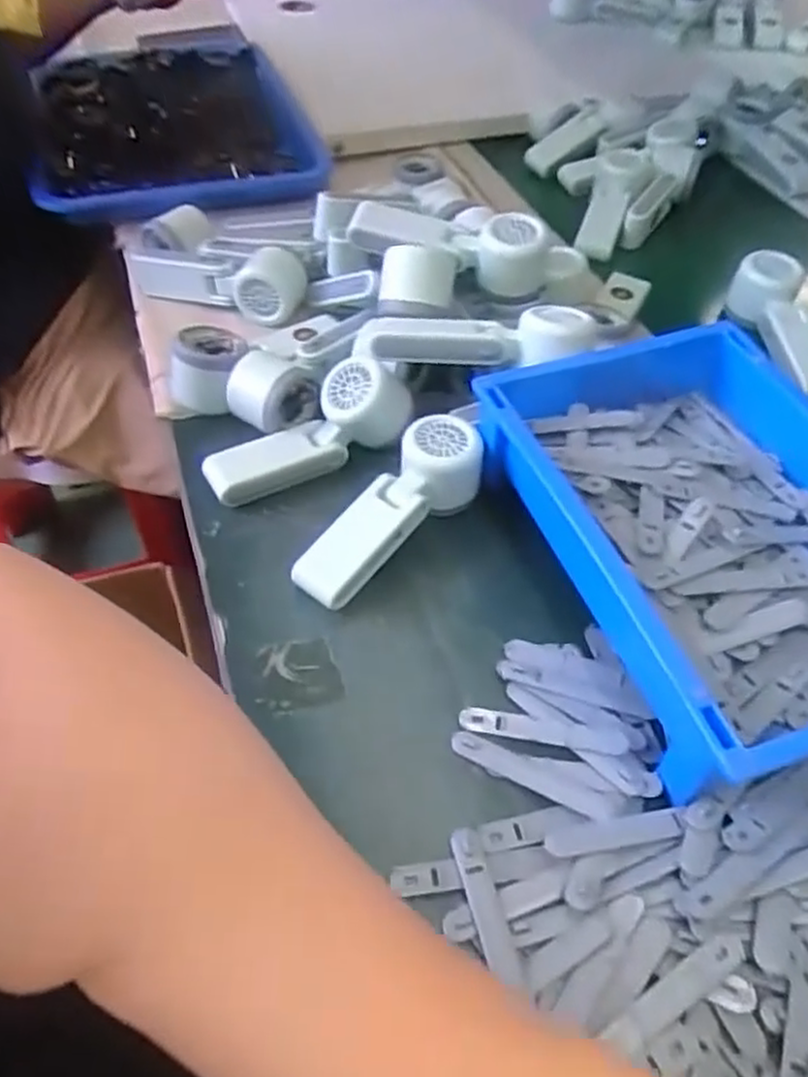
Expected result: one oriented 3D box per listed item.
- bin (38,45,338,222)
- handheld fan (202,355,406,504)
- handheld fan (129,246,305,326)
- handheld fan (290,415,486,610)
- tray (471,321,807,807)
[{"bbox_3d":[-0.278,-0.531,0.933,0.327,0.067,0.452,-9,51,-11],"label":"bin"},{"bbox_3d":[-0.076,-0.086,0.565,0.161,0.063,0.053,-22,53,-18],"label":"handheld fan"},{"bbox_3d":[-0.176,-0.245,0.704,0.166,0.051,0.060,13,51,10],"label":"handheld fan"},{"bbox_3d":[-0.013,-0.024,0.524,0.163,0.049,0.060,-36,59,-27],"label":"handheld fan"},{"bbox_3d":[0.202,-0.007,0.482,0.219,0.073,0.307,-13,51,-14],"label":"tray"}]

